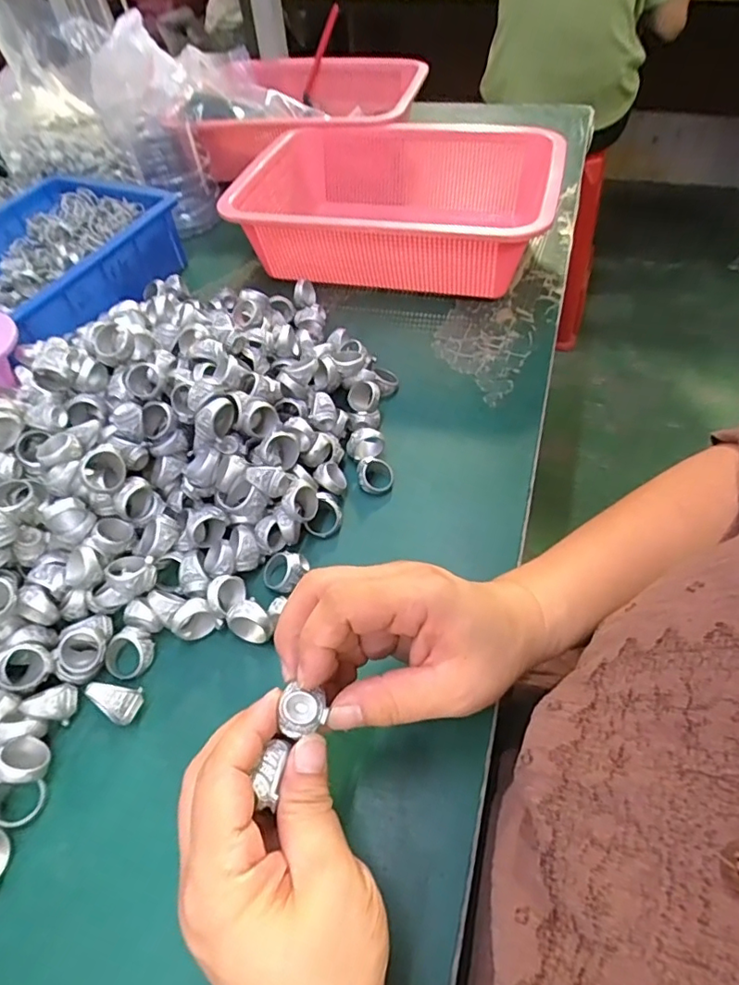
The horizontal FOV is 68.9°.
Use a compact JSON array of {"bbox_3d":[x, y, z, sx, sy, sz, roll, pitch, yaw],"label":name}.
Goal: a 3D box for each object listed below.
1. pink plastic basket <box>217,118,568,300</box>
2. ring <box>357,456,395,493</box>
[{"bbox_3d":[0.030,-0.285,0.544,0.288,0.089,0.220,13,54,14],"label":"pink plastic basket"},{"bbox_3d":[0.005,-0.012,0.381,0.026,0.019,0.021,-5,52,0],"label":"ring"}]

